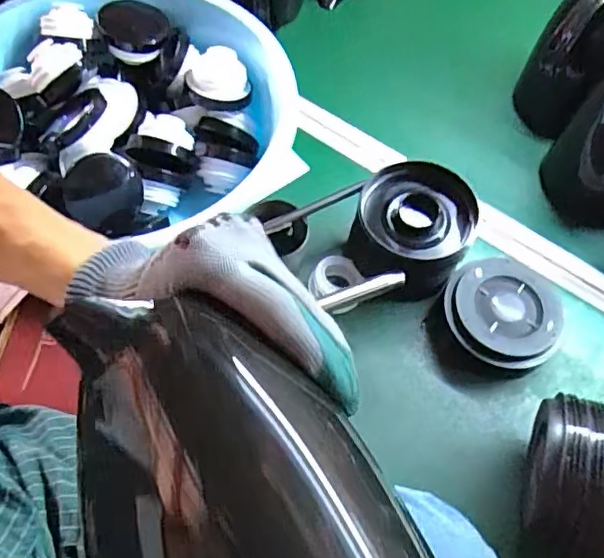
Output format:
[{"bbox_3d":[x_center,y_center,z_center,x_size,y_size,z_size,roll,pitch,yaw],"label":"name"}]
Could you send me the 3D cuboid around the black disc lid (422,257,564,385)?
[{"bbox_3d":[0.201,0.042,0.603,0.130,0.043,0.119,2,60,-3],"label":"black disc lid"}]

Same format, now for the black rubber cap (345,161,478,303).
[{"bbox_3d":[0.116,-0.051,0.626,0.120,0.074,0.127,2,60,-3],"label":"black rubber cap"}]

